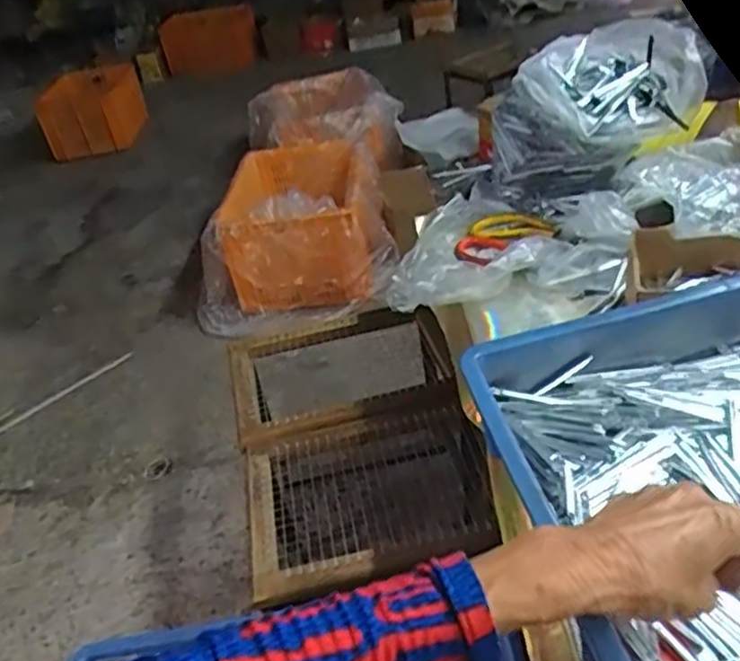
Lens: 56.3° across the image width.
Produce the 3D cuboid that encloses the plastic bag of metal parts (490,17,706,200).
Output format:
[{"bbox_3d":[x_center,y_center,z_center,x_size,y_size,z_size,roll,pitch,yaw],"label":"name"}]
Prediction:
[{"bbox_3d":[0.270,-0.261,0.850,0.199,0.171,0.146,-14,36,-6],"label":"plastic bag of metal parts"}]

